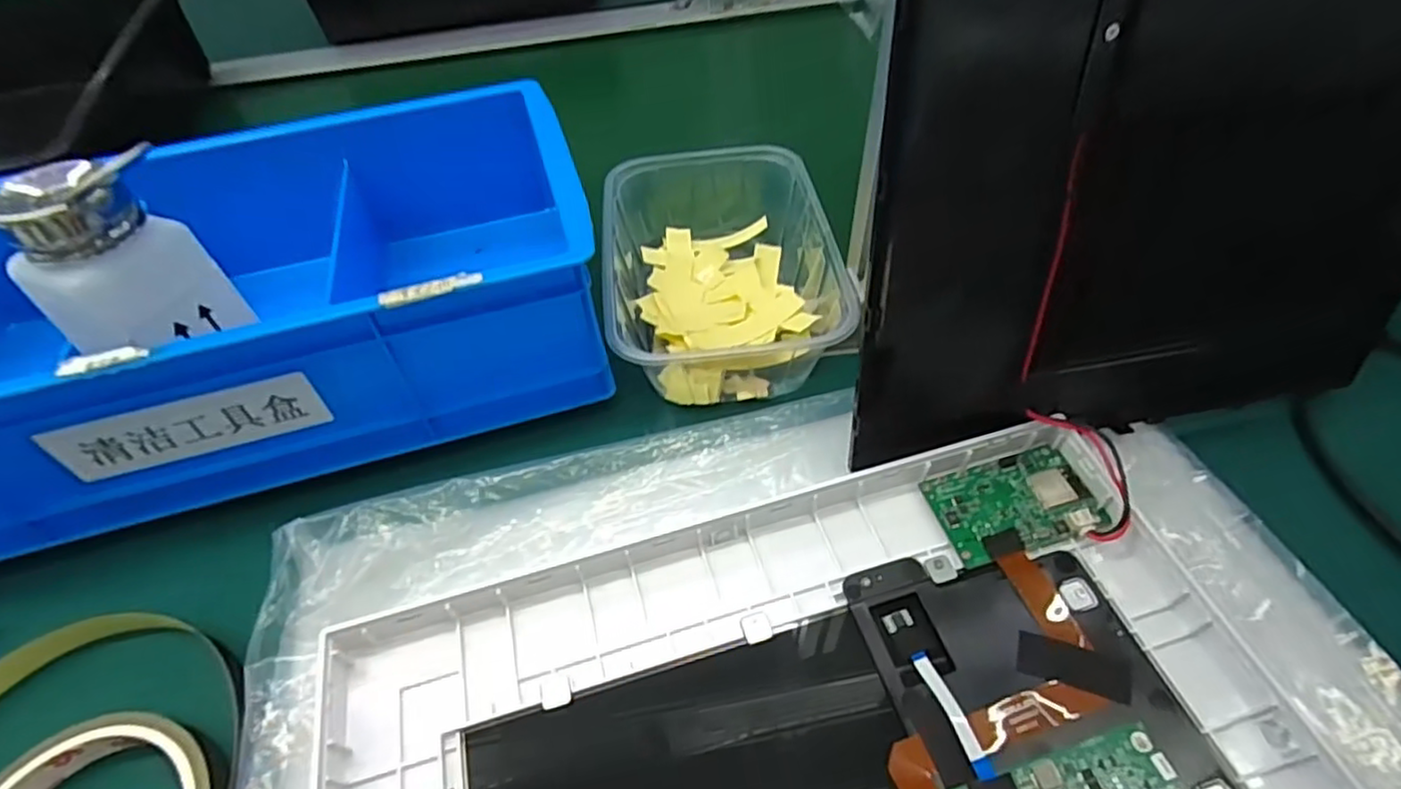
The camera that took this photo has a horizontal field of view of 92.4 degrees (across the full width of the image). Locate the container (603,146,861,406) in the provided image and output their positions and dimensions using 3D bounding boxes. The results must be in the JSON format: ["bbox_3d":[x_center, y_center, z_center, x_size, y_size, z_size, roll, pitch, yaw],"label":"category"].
[{"bbox_3d":[0.011,-0.074,0.365,0.118,0.048,0.174,-4,51,0],"label":"container"}]

